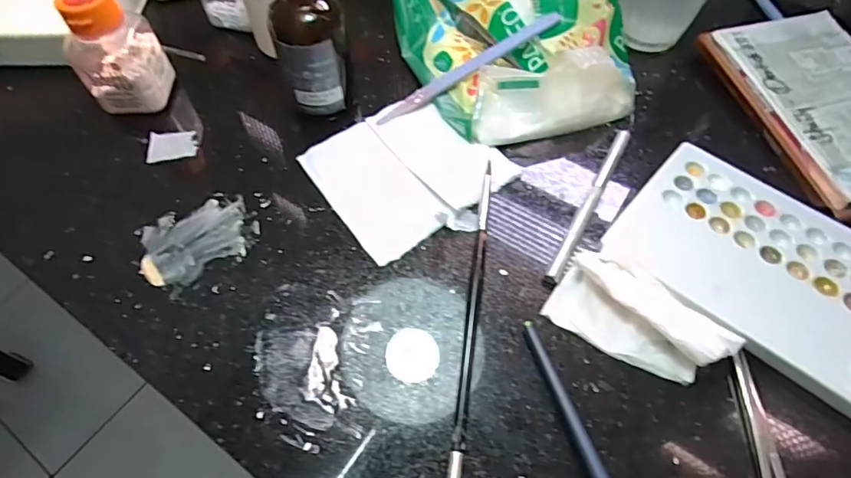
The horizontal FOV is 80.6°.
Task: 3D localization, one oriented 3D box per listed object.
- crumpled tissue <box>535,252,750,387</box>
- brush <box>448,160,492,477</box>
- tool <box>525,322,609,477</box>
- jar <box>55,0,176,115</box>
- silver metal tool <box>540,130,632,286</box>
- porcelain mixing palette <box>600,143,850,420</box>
[{"bbox_3d":[0.103,0.037,0.241,0.078,0.018,0.042,31,64,18],"label":"crumpled tissue"},{"bbox_3d":[0.024,0.037,0.250,0.006,0.007,0.184,7,59,5],"label":"brush"},{"bbox_3d":[0.069,0.090,0.216,0.007,0.005,0.116,-17,59,-7],"label":"tool"},{"bbox_3d":[-0.189,-0.115,0.305,0.038,0.071,0.042,1,59,1],"label":"jar"},{"bbox_3d":[0.093,-0.022,0.283,0.008,0.010,0.117,26,62,15],"label":"silver metal tool"},{"bbox_3d":[0.179,0.016,0.254,0.152,0.009,0.099,37,66,21],"label":"porcelain mixing palette"}]

